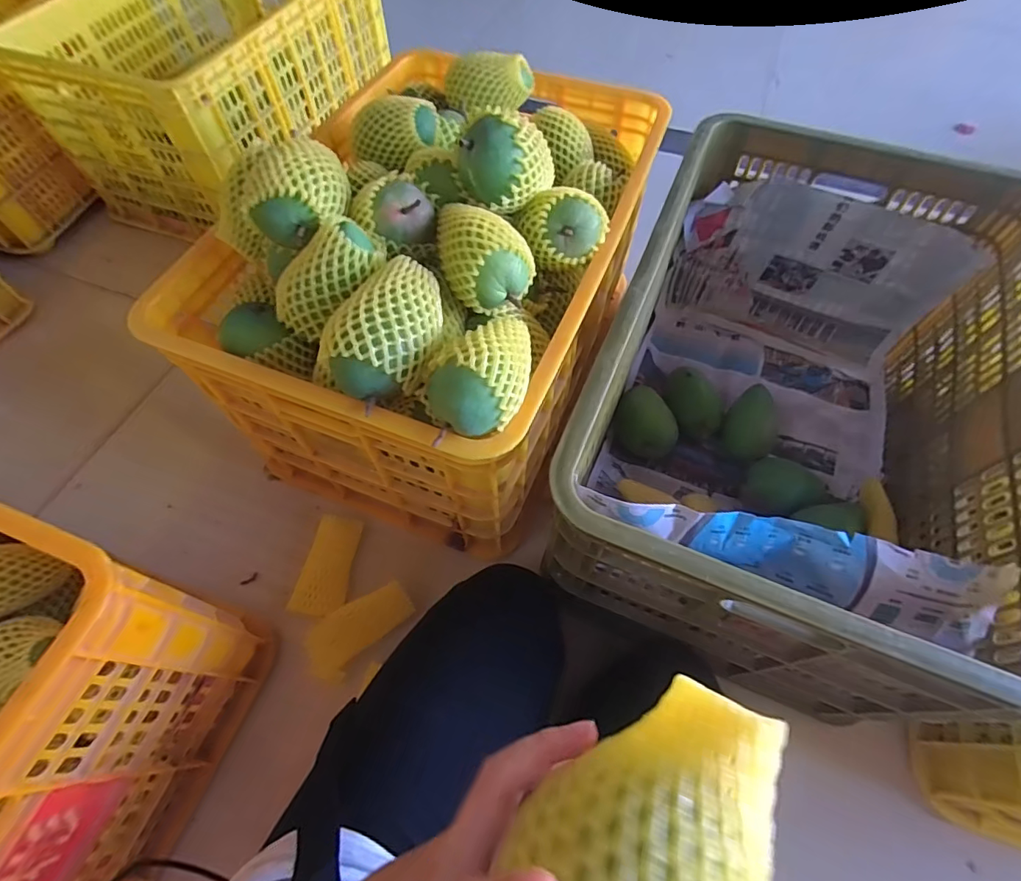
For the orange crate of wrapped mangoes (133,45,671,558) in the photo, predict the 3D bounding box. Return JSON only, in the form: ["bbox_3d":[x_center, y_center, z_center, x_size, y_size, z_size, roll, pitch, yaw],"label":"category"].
[{"bbox_3d":[-0.074,-0.227,0.641,0.393,0.369,0.570,20,63,11],"label":"orange crate of wrapped mangoes"}]

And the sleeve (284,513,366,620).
[{"bbox_3d":[-0.235,0.163,0.647,0.057,0.034,0.123,12,62,7],"label":"sleeve"}]

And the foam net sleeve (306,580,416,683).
[{"bbox_3d":[-0.179,0.222,0.595,0.123,0.029,0.061,-37,67,-18],"label":"foam net sleeve"}]

